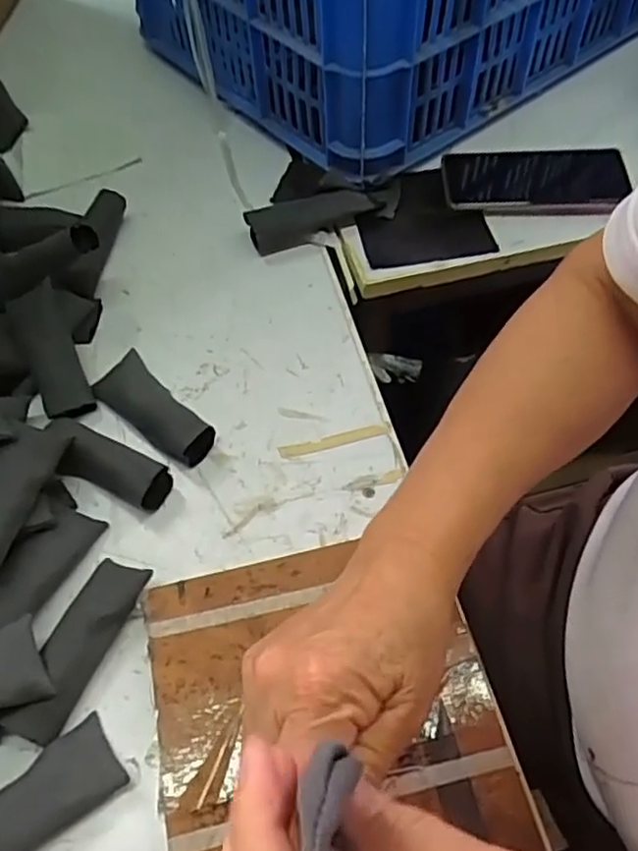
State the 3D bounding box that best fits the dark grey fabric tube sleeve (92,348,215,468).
[{"bbox_3d":[-0.117,-0.012,0.465,0.039,0.022,0.105,-39,64,-21],"label":"dark grey fabric tube sleeve"}]

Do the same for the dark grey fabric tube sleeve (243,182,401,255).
[{"bbox_3d":[0.007,-0.178,0.558,0.134,0.025,0.035,-16,58,-9],"label":"dark grey fabric tube sleeve"}]

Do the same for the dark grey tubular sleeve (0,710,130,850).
[{"bbox_3d":[-0.151,0.195,0.330,0.101,0.029,0.041,-35,62,-19],"label":"dark grey tubular sleeve"}]

